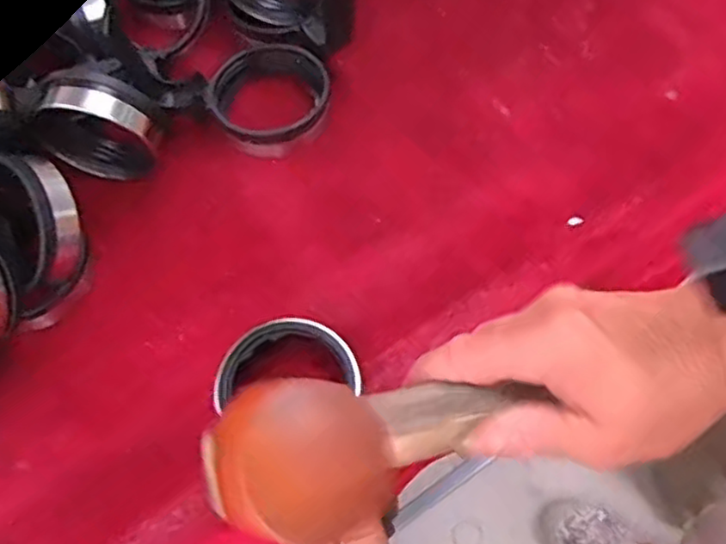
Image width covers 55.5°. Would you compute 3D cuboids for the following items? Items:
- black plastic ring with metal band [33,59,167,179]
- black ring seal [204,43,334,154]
[{"bbox_3d":[-0.149,-0.081,0.386,0.075,0.072,0.024,6,64,8],"label":"black plastic ring with metal band"},{"bbox_3d":[-0.055,-0.108,0.420,0.072,0.018,0.066,-37,84,-9],"label":"black ring seal"}]

